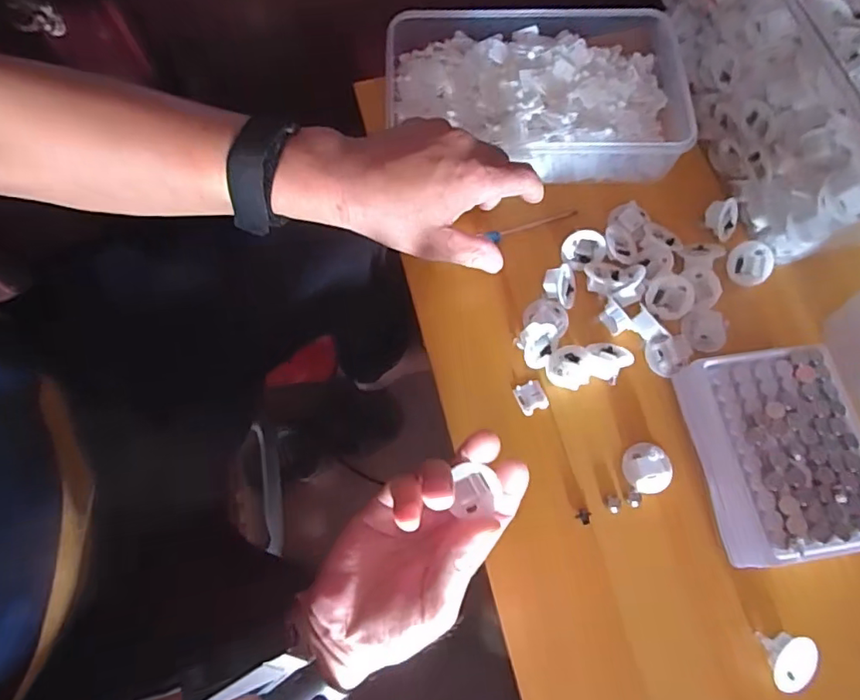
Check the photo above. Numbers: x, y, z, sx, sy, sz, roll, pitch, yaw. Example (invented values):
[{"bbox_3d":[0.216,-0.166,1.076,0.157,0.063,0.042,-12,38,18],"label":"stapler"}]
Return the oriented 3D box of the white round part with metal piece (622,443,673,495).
[{"bbox_3d":[0.149,0.080,0.374,0.031,0.015,0.033,0,72,-1],"label":"white round part with metal piece"}]

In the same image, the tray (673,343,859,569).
[{"bbox_3d":[0.230,0.067,0.362,0.102,0.037,0.133,-7,72,-4],"label":"tray"}]

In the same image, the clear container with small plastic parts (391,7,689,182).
[{"bbox_3d":[0.089,-0.208,0.449,0.241,0.046,0.143,-1,72,-2],"label":"clear container with small plastic parts"}]

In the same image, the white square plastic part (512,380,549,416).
[{"bbox_3d":[0.073,0.034,0.395,0.021,0.004,0.022,-20,74,-8],"label":"white square plastic part"}]

